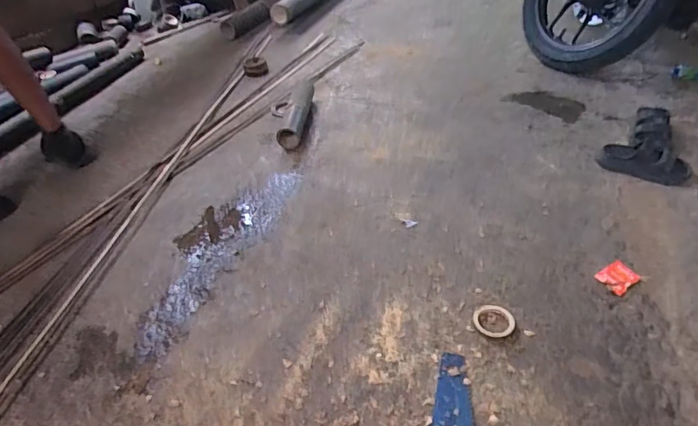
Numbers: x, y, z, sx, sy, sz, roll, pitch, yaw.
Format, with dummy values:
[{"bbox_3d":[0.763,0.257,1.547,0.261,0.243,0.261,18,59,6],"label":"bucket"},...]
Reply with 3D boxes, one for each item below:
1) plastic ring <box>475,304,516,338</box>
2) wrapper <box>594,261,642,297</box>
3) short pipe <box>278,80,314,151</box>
[{"bbox_3d":[0.258,0.191,0.837,0.070,0.004,0.068,-4,43,4],"label":"plastic ring"},{"bbox_3d":[0.502,0.120,0.879,0.056,0.017,0.056,-23,45,-17],"label":"wrapper"},{"bbox_3d":[-0.163,-0.314,1.467,0.073,0.070,0.303,-1,41,8],"label":"short pipe"}]

